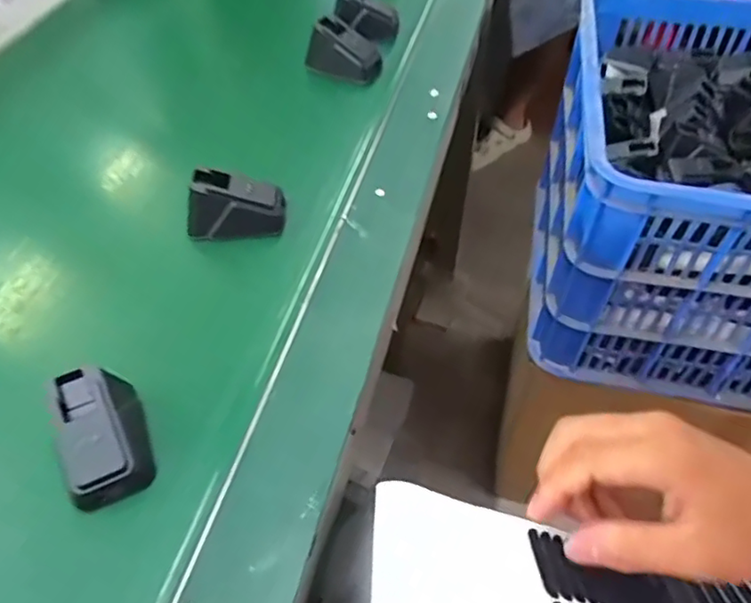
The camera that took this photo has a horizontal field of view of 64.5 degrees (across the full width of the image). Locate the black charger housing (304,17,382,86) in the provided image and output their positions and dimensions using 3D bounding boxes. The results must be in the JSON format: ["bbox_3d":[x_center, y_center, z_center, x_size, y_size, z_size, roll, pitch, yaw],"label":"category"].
[{"bbox_3d":[-0.028,-0.235,0.557,0.066,0.037,0.050,30,57,23],"label":"black charger housing"}]

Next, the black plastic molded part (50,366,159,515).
[{"bbox_3d":[-0.142,0.067,0.306,0.038,0.033,0.067,-19,53,-15],"label":"black plastic molded part"}]

